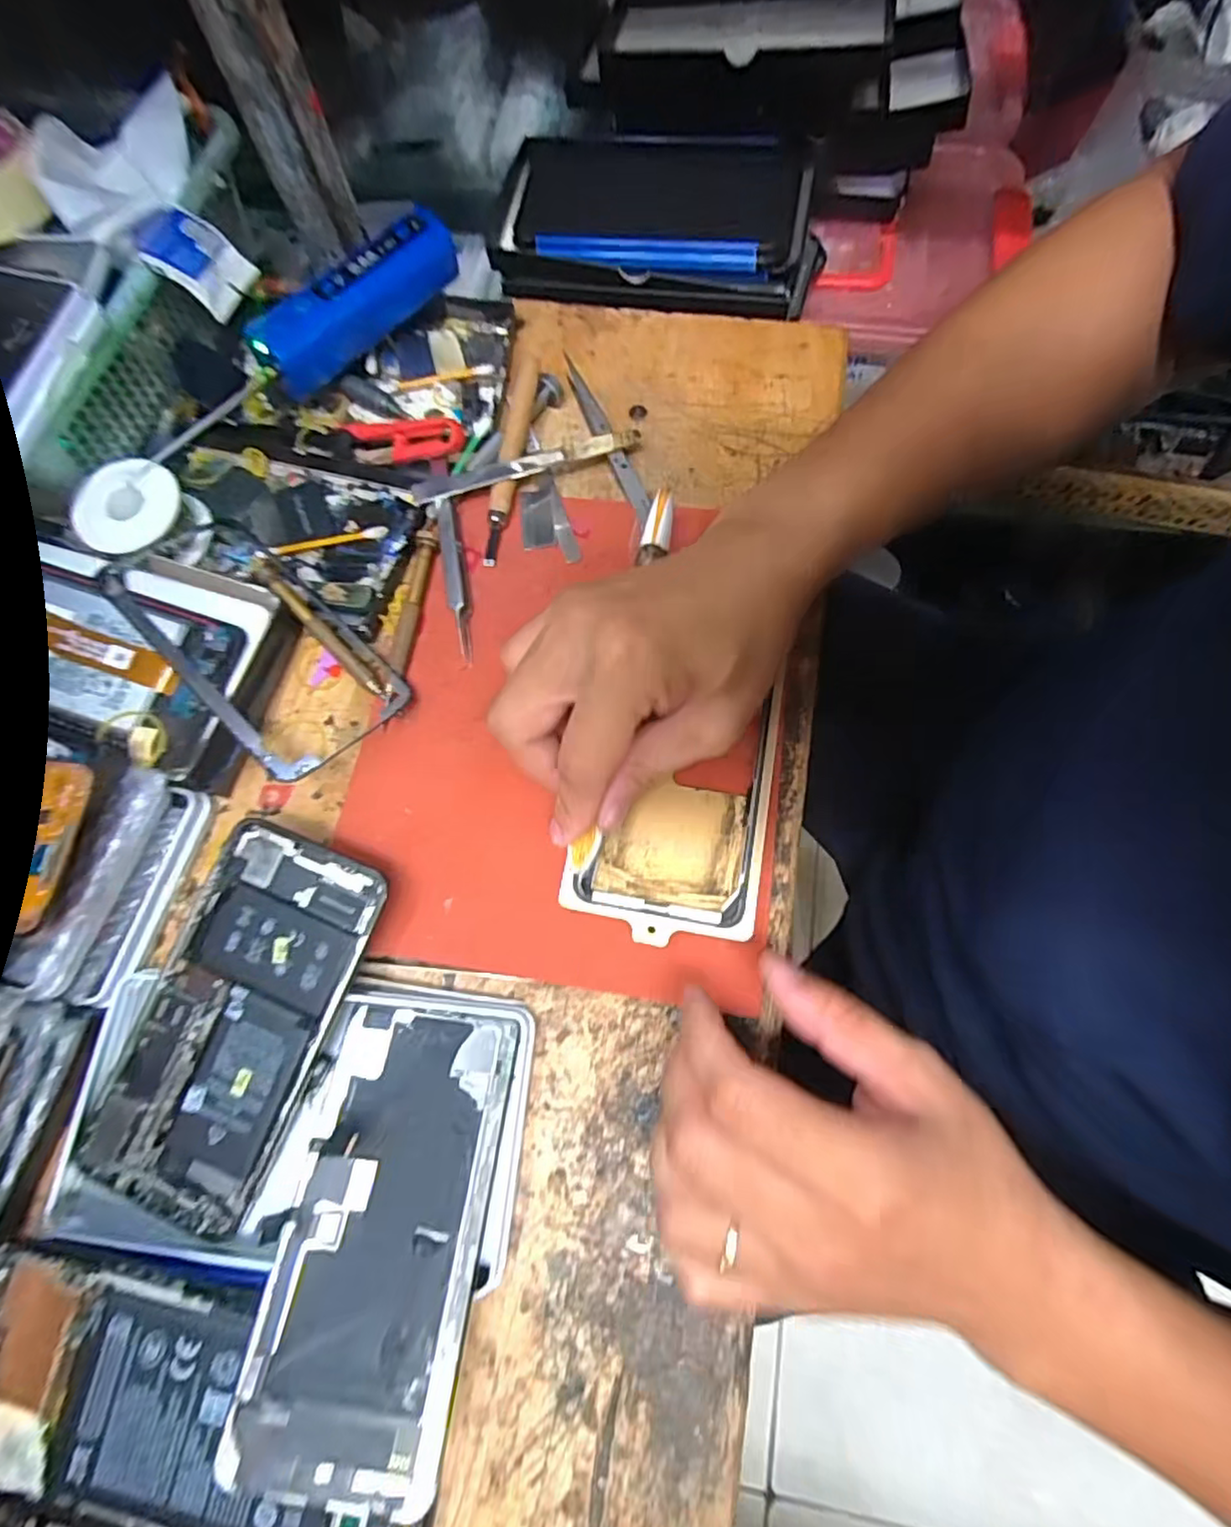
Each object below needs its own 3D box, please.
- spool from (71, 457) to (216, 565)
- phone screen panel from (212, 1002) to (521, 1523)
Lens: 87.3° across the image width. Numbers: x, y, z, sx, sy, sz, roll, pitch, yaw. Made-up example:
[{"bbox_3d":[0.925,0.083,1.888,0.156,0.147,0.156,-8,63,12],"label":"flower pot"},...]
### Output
[{"bbox_3d":[-0.251,-0.131,0.342,0.054,0.028,0.055,0,71,-1],"label":"spool"},{"bbox_3d":[-0.086,0.169,0.241,0.073,0.006,0.147,7,59,2],"label":"phone screen panel"}]

